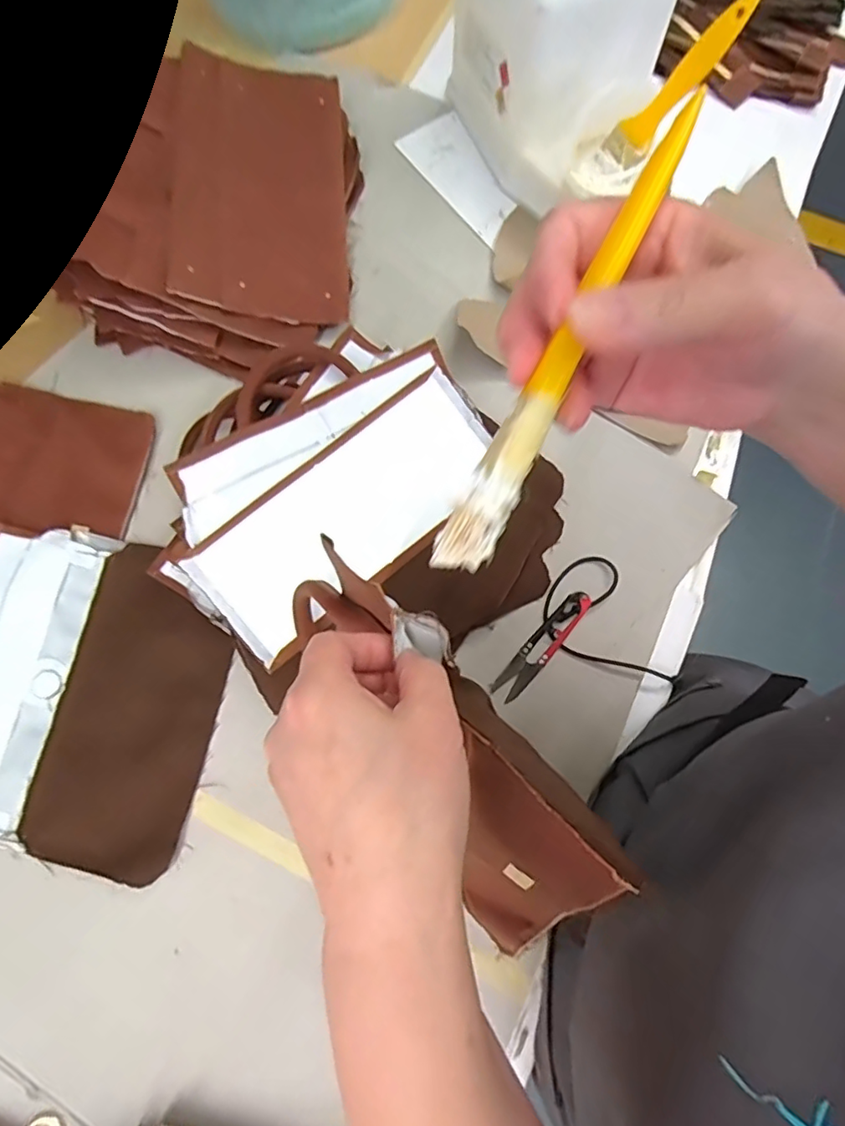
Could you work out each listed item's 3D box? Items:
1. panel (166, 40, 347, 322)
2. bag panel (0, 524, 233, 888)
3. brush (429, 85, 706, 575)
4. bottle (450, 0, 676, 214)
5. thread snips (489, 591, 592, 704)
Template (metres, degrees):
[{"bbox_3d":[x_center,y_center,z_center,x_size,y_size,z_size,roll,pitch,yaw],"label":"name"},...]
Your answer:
[{"bbox_3d":[-0.146,-0.342,0.514,0.147,0.010,0.246,0,82,-15],"label":"panel"},{"bbox_3d":[-0.290,0.098,0.454,0.248,0.014,0.244,13,78,-1],"label":"bag panel"},{"bbox_3d":[0.047,-0.069,0.188,0.018,0.017,0.162,28,96,6],"label":"brush"},{"bbox_3d":[0.117,-0.459,0.420,0.122,0.312,0.175,-24,79,-5],"label":"bottle"},{"bbox_3d":[0.097,0.067,0.457,0.022,0.010,0.106,42,81,9],"label":"thread snips"}]

